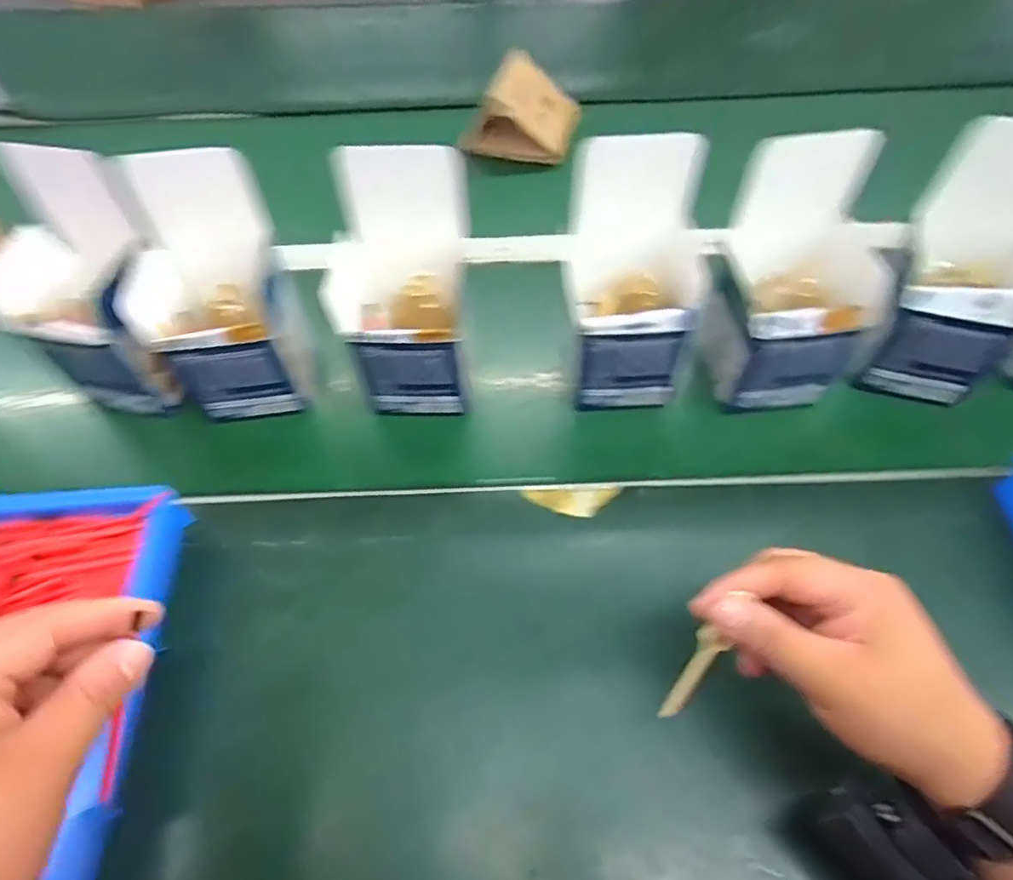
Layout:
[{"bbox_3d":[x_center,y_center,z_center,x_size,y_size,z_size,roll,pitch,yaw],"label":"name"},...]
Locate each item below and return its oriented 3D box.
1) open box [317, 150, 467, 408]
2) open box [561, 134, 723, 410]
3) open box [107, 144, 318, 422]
[{"bbox_3d":[-0.076,-0.107,0.438,0.097,0.168,0.096,3,57,3],"label":"open box"},{"bbox_3d":[0.093,-0.112,0.436,0.095,0.168,0.097,-2,57,0],"label":"open box"},{"bbox_3d":[-0.215,-0.106,0.440,0.103,0.171,0.101,-13,58,-8],"label":"open box"}]

